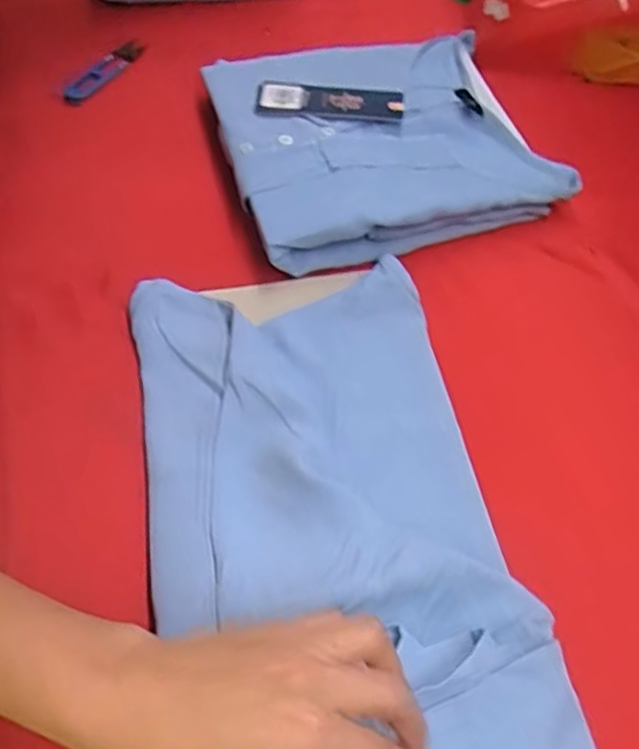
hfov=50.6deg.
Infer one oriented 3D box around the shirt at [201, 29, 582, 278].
[{"bbox_3d":[0.048,-0.202,0.570,0.262,0.037,0.219,-15,64,-17],"label":"shirt"}]

